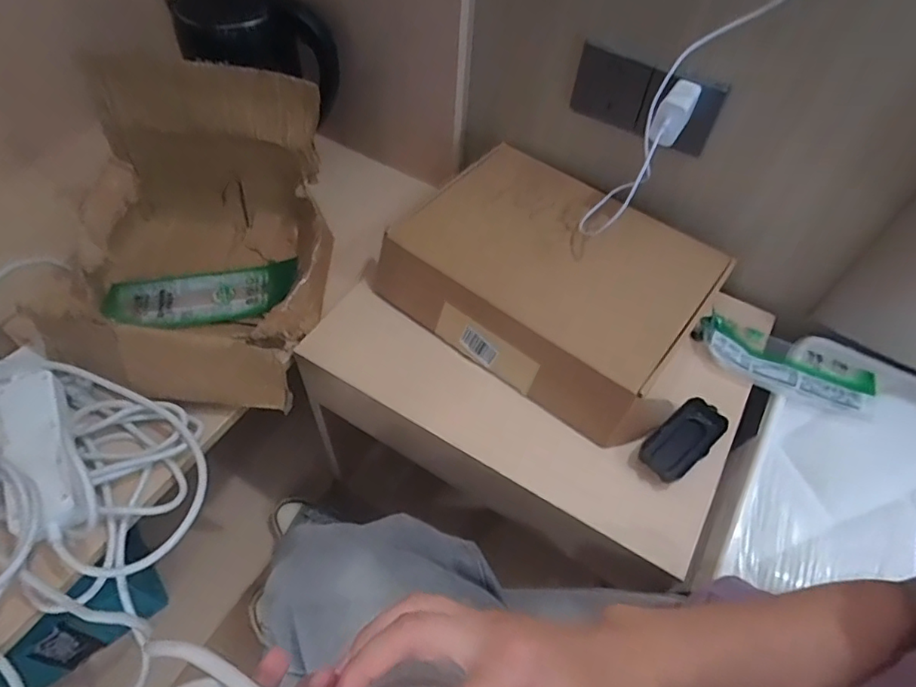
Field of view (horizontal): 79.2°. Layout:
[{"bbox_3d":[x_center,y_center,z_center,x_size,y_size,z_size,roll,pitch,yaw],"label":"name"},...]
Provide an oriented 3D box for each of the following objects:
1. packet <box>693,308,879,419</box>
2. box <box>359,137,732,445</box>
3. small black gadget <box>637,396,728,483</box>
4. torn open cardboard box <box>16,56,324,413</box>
[{"bbox_3d":[0.402,0.023,0.690,0.205,0.030,0.085,23,56,12],"label":"packet"},{"bbox_3d":[0.118,-0.081,0.703,0.374,0.111,0.272,34,59,18],"label":"box"},{"bbox_3d":[0.251,0.109,0.620,0.108,0.031,0.052,-35,64,-25],"label":"small black gadget"},{"bbox_3d":[-0.316,-0.115,0.645,0.283,0.251,0.326,3,55,-2],"label":"torn open cardboard box"}]

